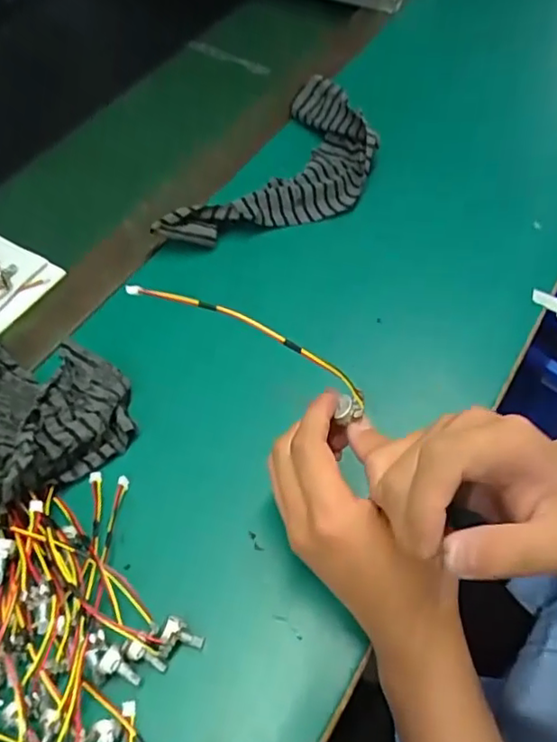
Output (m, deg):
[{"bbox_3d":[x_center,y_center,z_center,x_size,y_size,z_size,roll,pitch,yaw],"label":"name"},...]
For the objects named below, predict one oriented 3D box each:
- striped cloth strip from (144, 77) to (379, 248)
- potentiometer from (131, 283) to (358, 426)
[{"bbox_3d":[0.015,-0.184,0.545,0.123,0.035,0.258,26,60,18],"label":"striped cloth strip"},{"bbox_3d":[-0.012,-0.017,0.321,0.146,0.034,0.011,29,58,-8],"label":"potentiometer"}]

